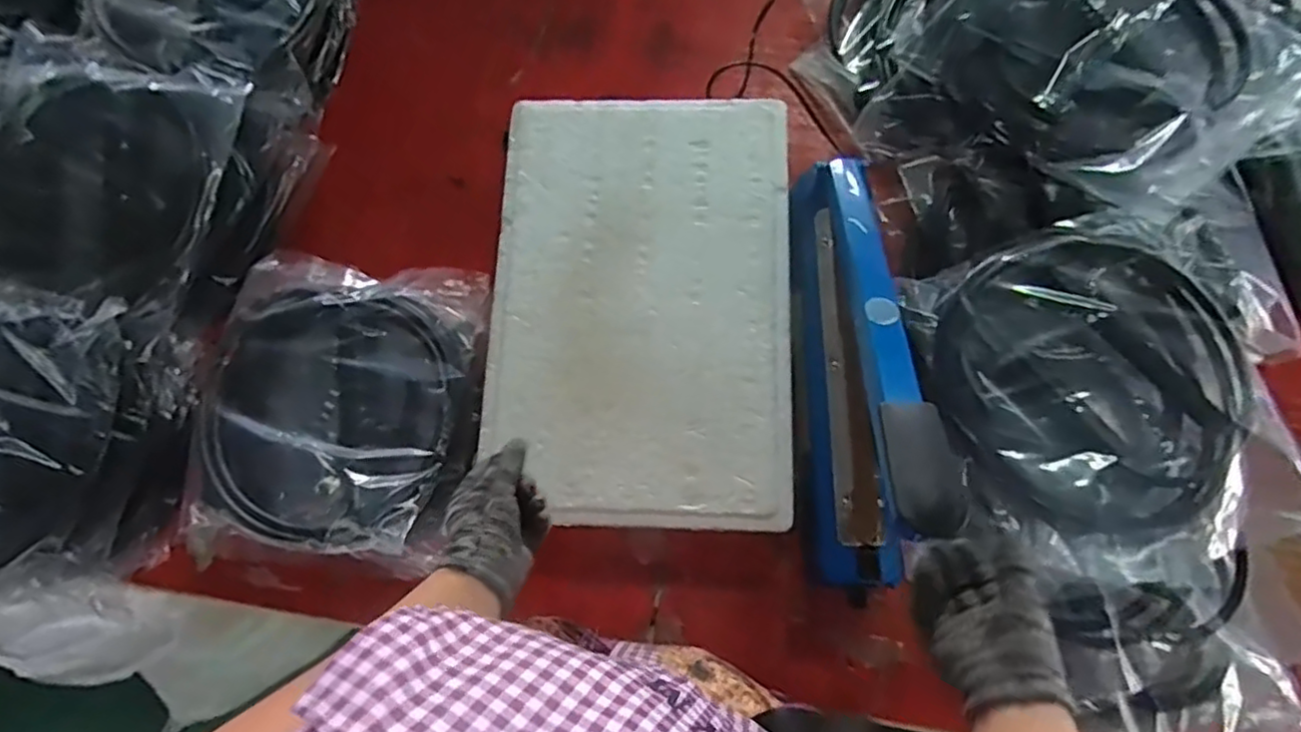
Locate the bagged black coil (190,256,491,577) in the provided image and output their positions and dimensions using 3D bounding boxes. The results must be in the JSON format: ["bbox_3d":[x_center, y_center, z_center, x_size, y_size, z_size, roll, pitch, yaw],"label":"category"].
[{"bbox_3d":[-0.291,0.031,0.614,0.251,0.057,0.276,5,76,4],"label":"bagged black coil"}]

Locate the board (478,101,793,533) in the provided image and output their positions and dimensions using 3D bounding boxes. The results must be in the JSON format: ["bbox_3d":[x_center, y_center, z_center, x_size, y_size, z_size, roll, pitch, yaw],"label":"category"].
[{"bbox_3d":[-0.009,-0.068,0.626,0.280,0.021,0.425,3,76,1],"label":"board"}]

